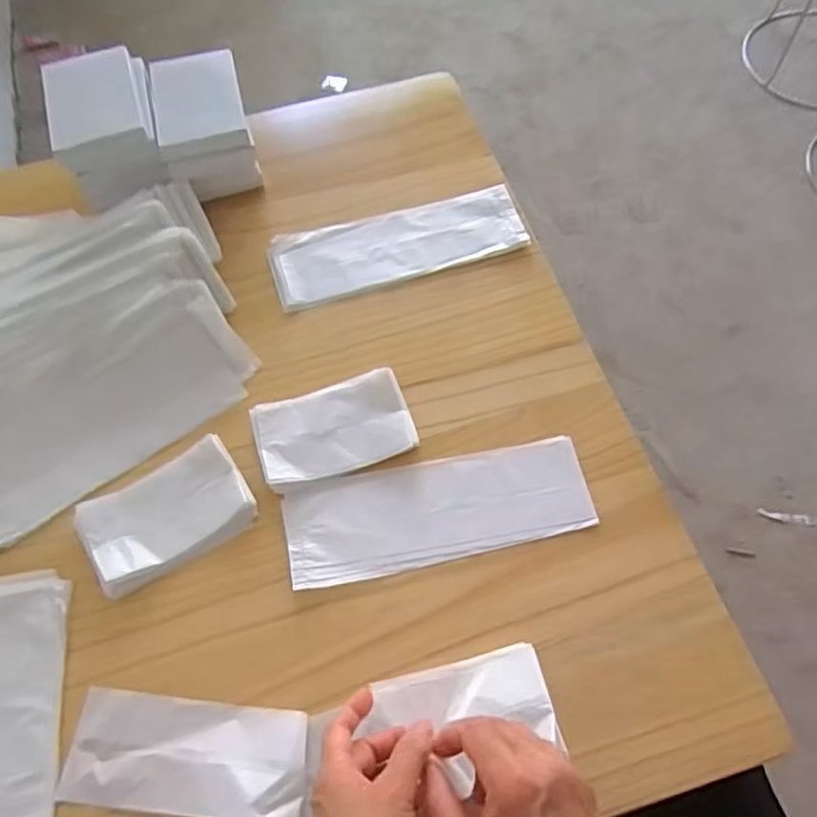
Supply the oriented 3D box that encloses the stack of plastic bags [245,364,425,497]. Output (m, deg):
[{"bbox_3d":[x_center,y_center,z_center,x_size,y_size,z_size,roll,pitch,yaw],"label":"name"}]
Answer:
[{"bbox_3d":[-0.064,0.019,0.584,0.132,0.019,0.084,-19,65,-7],"label":"stack of plastic bags"}]

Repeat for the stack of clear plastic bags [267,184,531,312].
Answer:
[{"bbox_3d":[-0.011,-0.169,0.685,0.252,0.017,0.090,-15,64,-5],"label":"stack of clear plastic bags"}]

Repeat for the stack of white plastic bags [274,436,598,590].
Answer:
[{"bbox_3d":[0.024,0.083,0.554,0.246,0.006,0.084,-12,64,-3],"label":"stack of white plastic bags"}]

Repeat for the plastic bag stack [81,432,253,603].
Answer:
[{"bbox_3d":[-0.197,0.086,0.549,0.129,0.019,0.078,-31,67,-12],"label":"plastic bag stack"}]

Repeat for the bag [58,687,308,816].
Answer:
[{"bbox_3d":[-0.155,0.240,0.465,0.171,0.025,0.071,3,64,4],"label":"bag"}]

